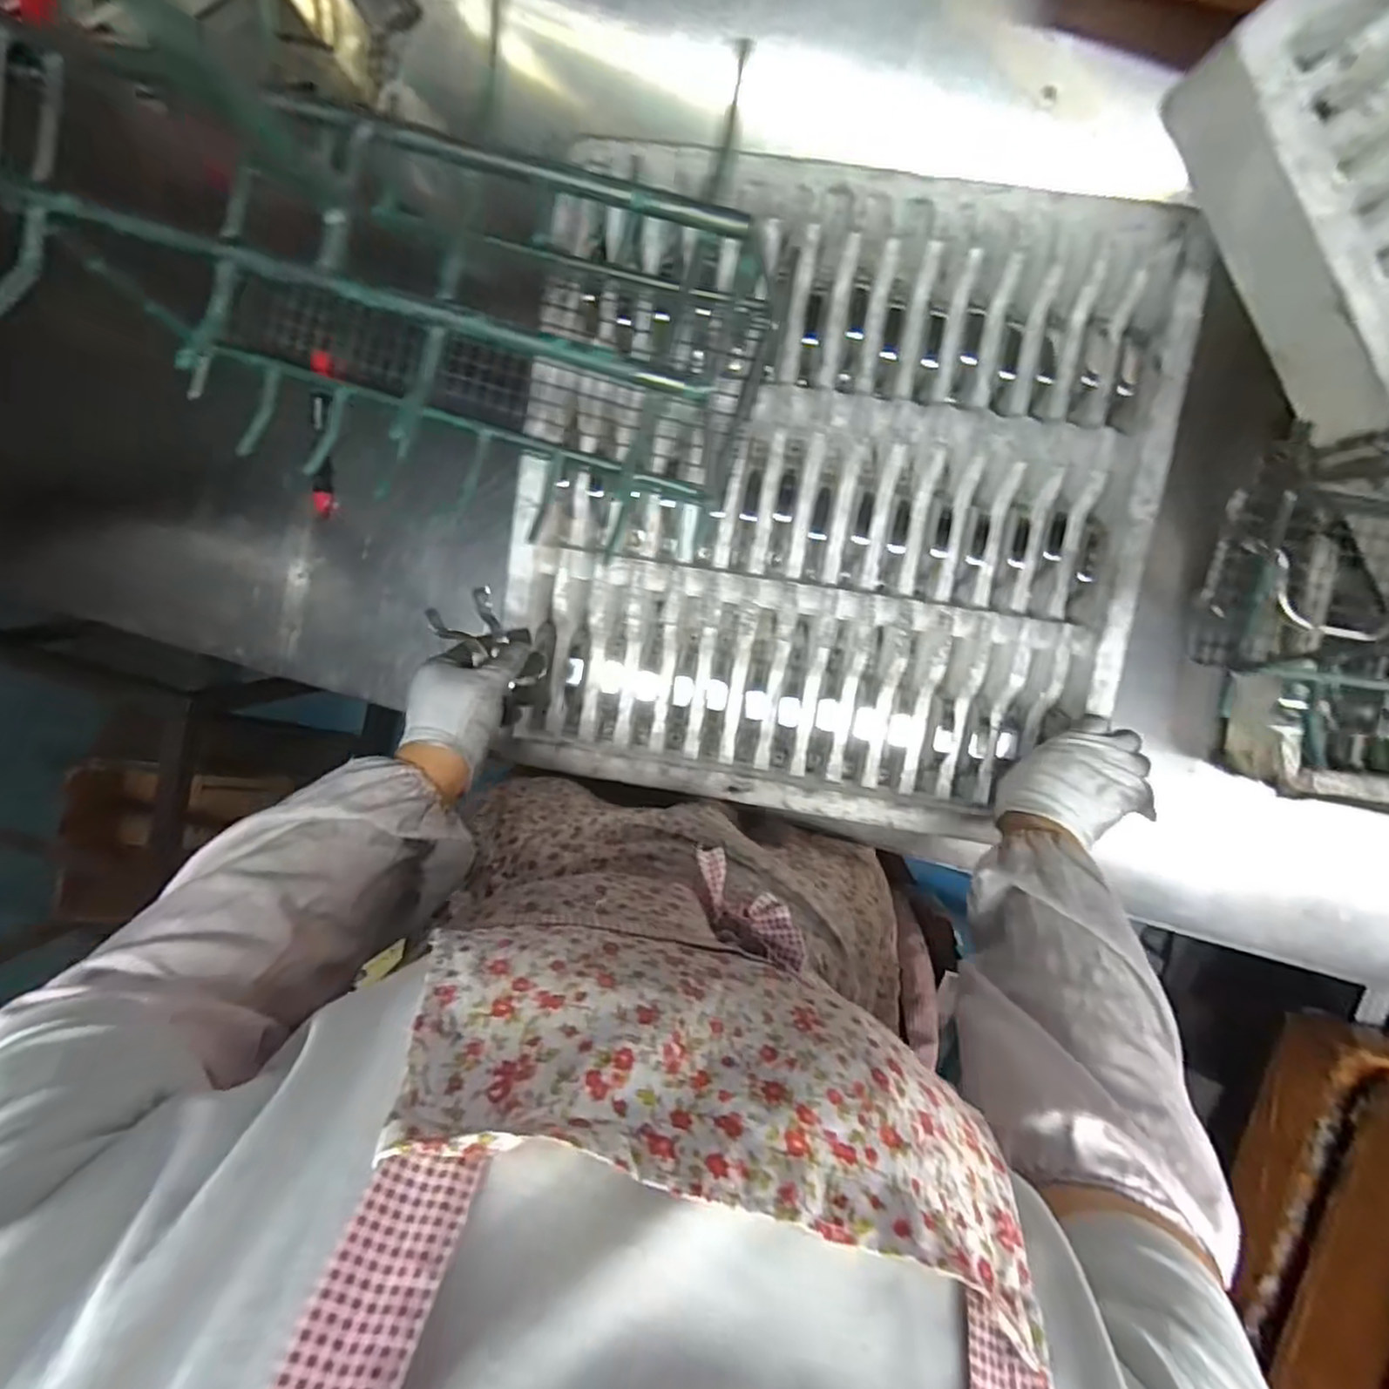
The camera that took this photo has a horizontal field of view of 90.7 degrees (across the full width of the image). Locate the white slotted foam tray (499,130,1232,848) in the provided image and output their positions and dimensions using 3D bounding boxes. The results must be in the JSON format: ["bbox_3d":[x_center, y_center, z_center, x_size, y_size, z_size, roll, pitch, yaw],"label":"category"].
[{"bbox_3d":[0.115,-0.164,0.613,0.519,0.062,0.521,9,97,2],"label":"white slotted foam tray"}]

